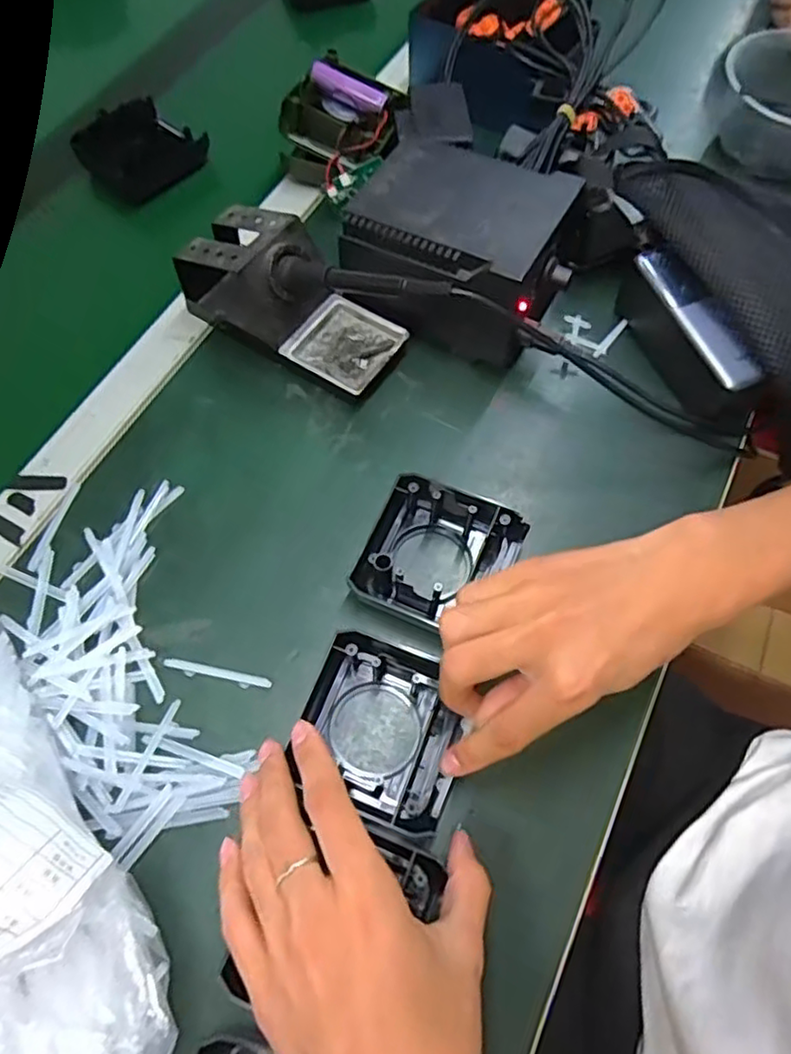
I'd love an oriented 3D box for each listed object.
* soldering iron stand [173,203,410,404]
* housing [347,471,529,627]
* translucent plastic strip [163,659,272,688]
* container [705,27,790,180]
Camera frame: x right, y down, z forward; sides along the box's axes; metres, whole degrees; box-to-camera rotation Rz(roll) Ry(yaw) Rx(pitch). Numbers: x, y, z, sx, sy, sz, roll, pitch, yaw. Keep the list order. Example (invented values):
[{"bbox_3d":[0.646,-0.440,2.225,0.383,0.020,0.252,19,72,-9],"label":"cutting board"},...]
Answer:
[{"bbox_3d":[-0.076,-0.167,0.480,0.163,0.076,0.067,30,67,14],"label":"soldering iron stand"},{"bbox_3d":[0.028,0.016,0.412,0.088,0.033,0.081,20,65,10],"label":"housing"},{"bbox_3d":[-0.107,0.088,0.394,0.065,0.004,0.008,11,64,5],"label":"translucent plastic strip"},{"bbox_3d":[0.351,-0.372,0.589,0.135,0.065,0.139,20,65,10],"label":"container"}]

